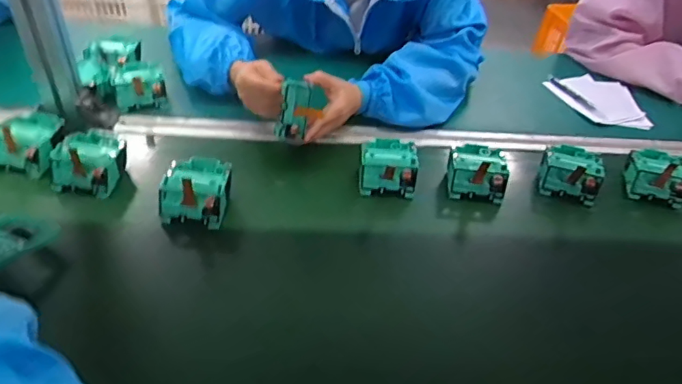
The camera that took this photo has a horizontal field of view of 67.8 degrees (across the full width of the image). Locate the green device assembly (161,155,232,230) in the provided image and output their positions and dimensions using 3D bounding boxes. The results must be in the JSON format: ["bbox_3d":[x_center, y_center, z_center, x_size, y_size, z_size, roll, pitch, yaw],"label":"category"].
[{"bbox_3d":[-0.174,-0.003,0.614,0.077,0.046,0.076,6,40,0],"label":"green device assembly"}]

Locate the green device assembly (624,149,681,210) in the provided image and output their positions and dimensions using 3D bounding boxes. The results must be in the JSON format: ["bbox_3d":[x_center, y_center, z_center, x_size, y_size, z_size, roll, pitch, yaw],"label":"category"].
[{"bbox_3d":[0.436,-0.022,0.702,0.083,0.049,0.071,13,41,9],"label":"green device assembly"}]

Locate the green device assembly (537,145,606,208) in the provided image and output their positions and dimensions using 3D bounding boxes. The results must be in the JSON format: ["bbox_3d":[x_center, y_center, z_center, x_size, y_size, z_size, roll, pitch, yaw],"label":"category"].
[{"bbox_3d":[0.311,-0.024,0.691,0.081,0.049,0.075,19,42,15],"label":"green device assembly"}]

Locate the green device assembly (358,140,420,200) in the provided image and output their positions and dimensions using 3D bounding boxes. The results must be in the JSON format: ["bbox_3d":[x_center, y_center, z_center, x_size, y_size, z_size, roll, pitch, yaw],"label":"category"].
[{"bbox_3d":[0.063,-0.033,0.675,0.077,0.043,0.077,9,41,4],"label":"green device assembly"}]

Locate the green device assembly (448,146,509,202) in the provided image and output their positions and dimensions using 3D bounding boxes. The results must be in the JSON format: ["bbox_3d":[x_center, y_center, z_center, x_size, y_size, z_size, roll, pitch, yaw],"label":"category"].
[{"bbox_3d":[0.181,-0.027,0.678,0.074,0.044,0.076,5,40,-1],"label":"green device assembly"}]

